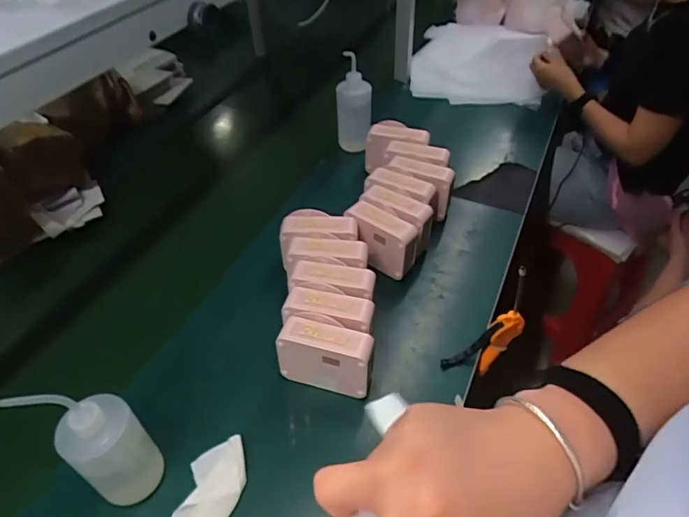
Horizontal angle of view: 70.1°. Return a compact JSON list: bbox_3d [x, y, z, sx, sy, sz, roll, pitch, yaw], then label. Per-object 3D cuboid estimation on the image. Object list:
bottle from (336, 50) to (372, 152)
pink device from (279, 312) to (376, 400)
[{"bbox_3d":[0.020,-0.328,1.062,0.076,0.194,0.068,0,45,3],"label":"bottle"},{"bbox_3d":[-0.024,0.132,0.681,0.128,0.096,0.056,10,46,12],"label":"pink device"}]

